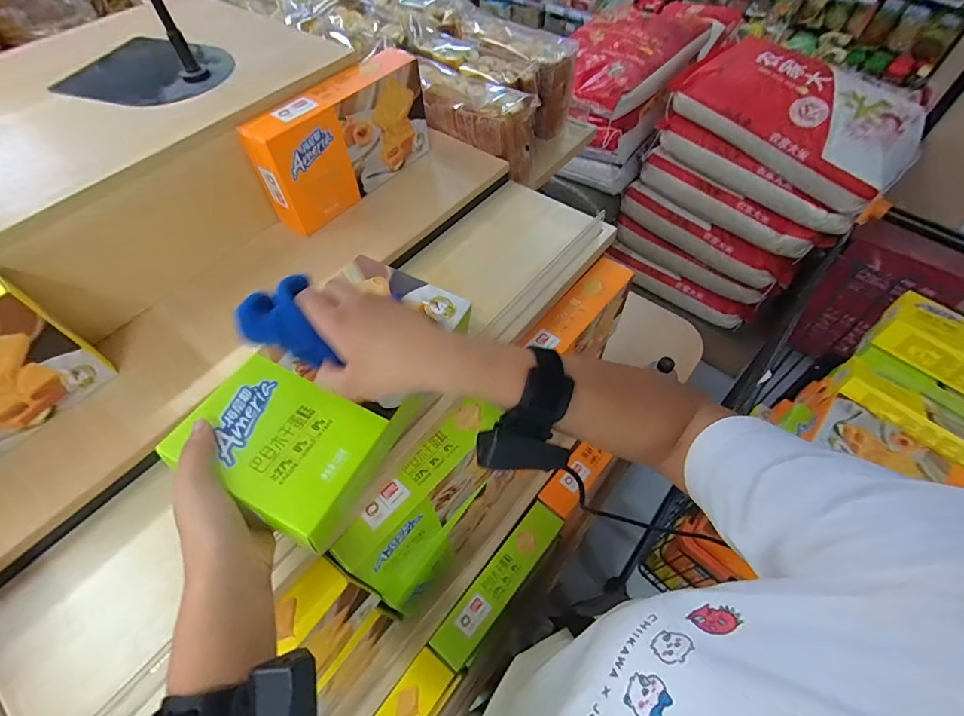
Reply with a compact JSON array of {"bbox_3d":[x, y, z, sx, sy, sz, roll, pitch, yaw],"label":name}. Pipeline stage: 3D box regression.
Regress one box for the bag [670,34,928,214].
[{"bbox_3d":[0.955,-0.749,1.329,0.415,0.173,0.662,-32,62,-19],"label":"bag"}]

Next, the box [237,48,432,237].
[{"bbox_3d":[-0.189,-0.307,0.627,0.055,0.131,0.276,31,62,19],"label":"box"}]

